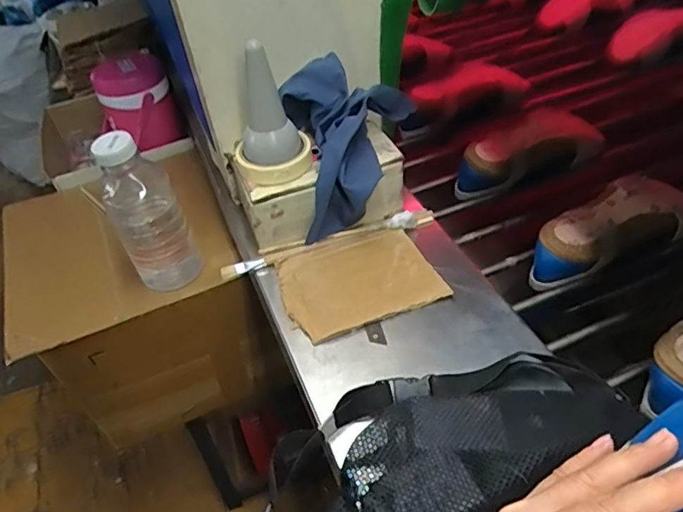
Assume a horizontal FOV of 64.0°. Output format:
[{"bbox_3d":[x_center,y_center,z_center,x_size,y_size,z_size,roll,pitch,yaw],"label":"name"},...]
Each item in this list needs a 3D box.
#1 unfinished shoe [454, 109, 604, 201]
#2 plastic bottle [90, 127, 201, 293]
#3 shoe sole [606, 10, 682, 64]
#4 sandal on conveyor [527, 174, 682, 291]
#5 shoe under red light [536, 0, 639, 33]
[{"bbox_3d":[0.275,-0.157,0.811,0.248,0.070,0.082,-21,45,-15],"label":"unfinished shoe"},{"bbox_3d":[-0.257,-0.055,0.718,0.086,0.228,0.094,-28,47,-21],"label":"plastic bottle"},{"bbox_3d":[0.628,-0.441,1.051,0.247,0.050,0.089,-23,44,4],"label":"shoe sole"},{"bbox_3d":[0.334,-0.027,0.677,0.239,0.082,0.085,-22,45,-16],"label":"sandal on conveyor"},{"bbox_3d":[0.536,-0.543,1.184,0.233,0.073,0.079,-18,44,-12],"label":"shoe under red light"}]

